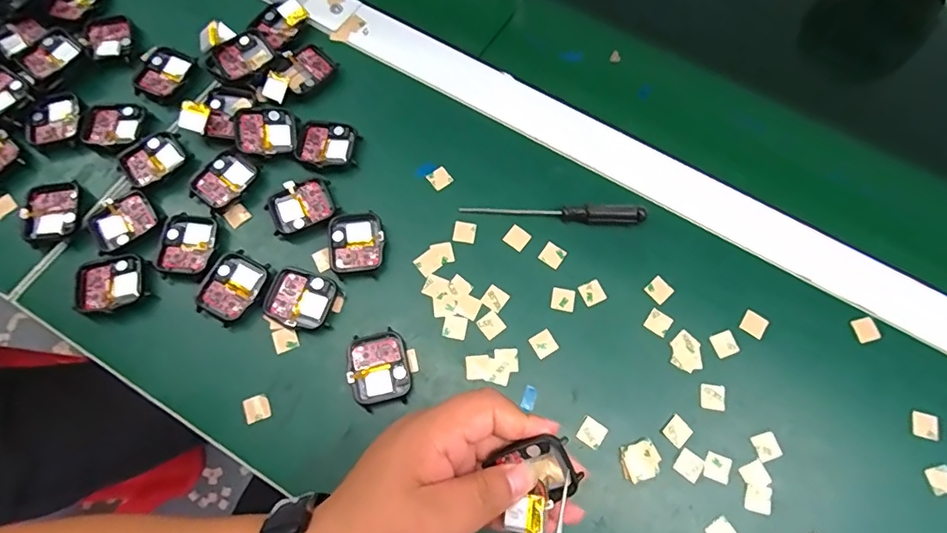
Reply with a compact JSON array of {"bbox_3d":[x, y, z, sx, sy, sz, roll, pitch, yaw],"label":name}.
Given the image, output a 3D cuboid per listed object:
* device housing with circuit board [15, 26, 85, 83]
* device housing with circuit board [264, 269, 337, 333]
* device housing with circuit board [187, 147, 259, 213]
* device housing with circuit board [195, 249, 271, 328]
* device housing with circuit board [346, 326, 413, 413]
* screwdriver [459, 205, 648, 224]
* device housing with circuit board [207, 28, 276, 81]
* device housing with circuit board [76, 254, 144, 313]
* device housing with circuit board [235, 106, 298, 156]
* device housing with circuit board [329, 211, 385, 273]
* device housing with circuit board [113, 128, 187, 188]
[{"bbox_3d":[-0.328,-0.162,0.390,0.034,0.014,0.042,40,75,11],"label":"device housing with circuit board"},{"bbox_3d":[-0.116,0.022,0.338,0.043,0.011,0.038,14,72,3],"label":"device housing with circuit board"},{"bbox_3d":[-0.181,-0.063,0.364,0.035,0.006,0.043,35,74,10],"label":"device housing with circuit board"},{"bbox_3d":[-0.164,0.014,0.341,0.037,0.011,0.046,34,74,10],"label":"device housing with circuit board"},{"bbox_3d":[-0.061,0.067,0.324,0.037,0.012,0.045,-12,72,-5],"label":"device housing with circuit board"},{"bbox_3d":[0.058,-0.040,0.361,0.131,0.012,0.013,4,71,0],"label":"screwdriver"},{"bbox_3d":[-0.182,-0.162,0.390,0.049,0.014,0.035,-31,75,-11],"label":"device housing with circuit board"},{"bbox_3d":[-0.246,0.012,0.339,0.043,0.009,0.036,-10,72,-5],"label":"device housing with circuit board"},{"bbox_3d":[-0.156,-0.103,0.374,0.041,0.010,0.038,-12,72,-5],"label":"device housing with circuit board"},{"bbox_3d":[-0.082,-0.017,0.353,0.037,0.010,0.042,-5,71,-3],"label":"device housing with circuit board"},{"bbox_3d":[-0.238,-0.079,0.369,0.042,0.004,0.037,-40,77,-13],"label":"device housing with circuit board"}]

